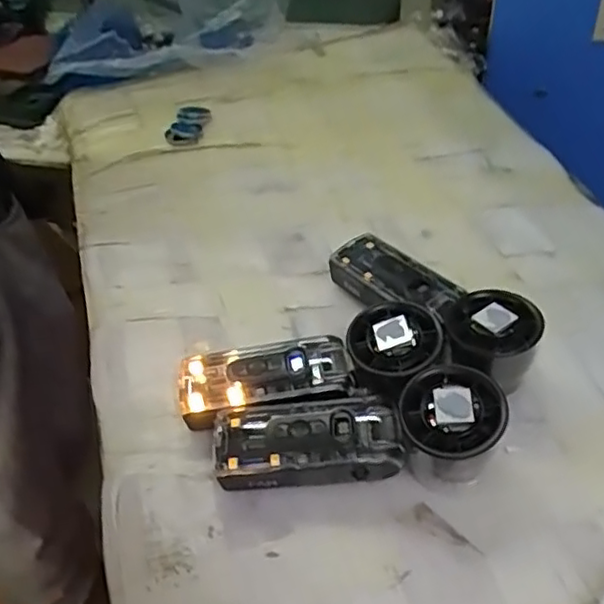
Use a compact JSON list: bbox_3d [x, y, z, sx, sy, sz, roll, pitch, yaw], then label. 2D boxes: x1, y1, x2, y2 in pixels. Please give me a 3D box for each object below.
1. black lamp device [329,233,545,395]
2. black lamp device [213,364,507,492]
[{"bbox_3d":[0.086,0.002,0.453,0.062,0.058,0.169,-28,48,-21],"label":"black lamp device"},{"bbox_3d":[0.030,0.078,0.378,0.165,0.059,0.060,1,44,6],"label":"black lamp device"}]

